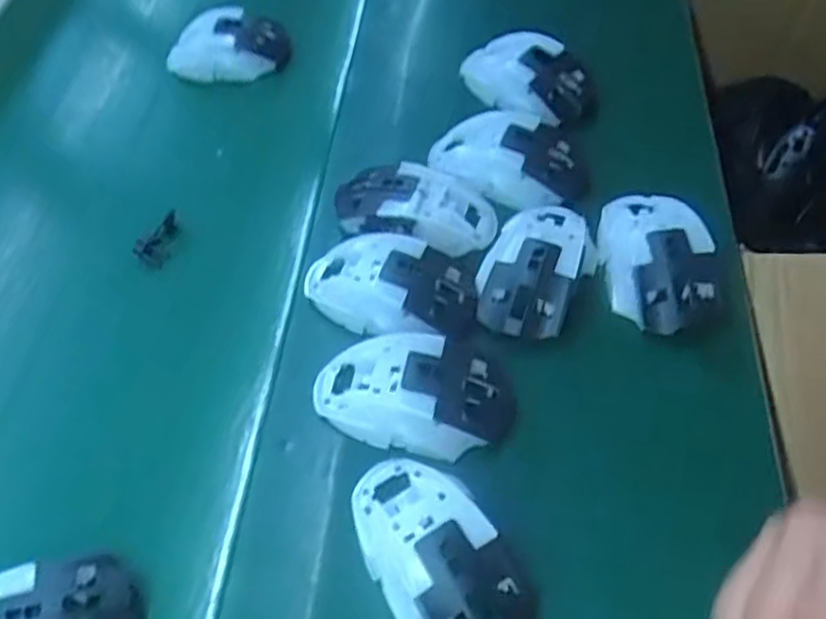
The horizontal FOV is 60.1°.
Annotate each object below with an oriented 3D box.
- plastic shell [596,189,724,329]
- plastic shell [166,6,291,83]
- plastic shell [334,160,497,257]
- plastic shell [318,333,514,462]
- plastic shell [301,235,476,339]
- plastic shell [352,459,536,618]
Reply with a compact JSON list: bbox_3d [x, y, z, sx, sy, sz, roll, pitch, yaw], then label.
[{"bbox_3d":[0.160,-0.036,0.469,0.065,0.038,0.115,-7,55,4],"label":"plastic shell"},{"bbox_3d":[-0.186,-0.261,0.698,0.129,0.036,0.077,14,56,15],"label":"plastic shell"},{"bbox_3d":[0.000,-0.077,0.515,0.117,0.033,0.058,10,58,15],"label":"plastic shell"},{"bbox_3d":[0.000,0.051,0.429,0.122,0.042,0.070,1,56,9],"label":"plastic shell"},{"bbox_3d":[-0.017,-0.016,0.466,0.115,0.025,0.068,7,57,13],"label":"plastic shell"},{"bbox_3d":[0.012,0.126,0.372,0.066,0.041,0.115,-29,56,-11],"label":"plastic shell"}]

